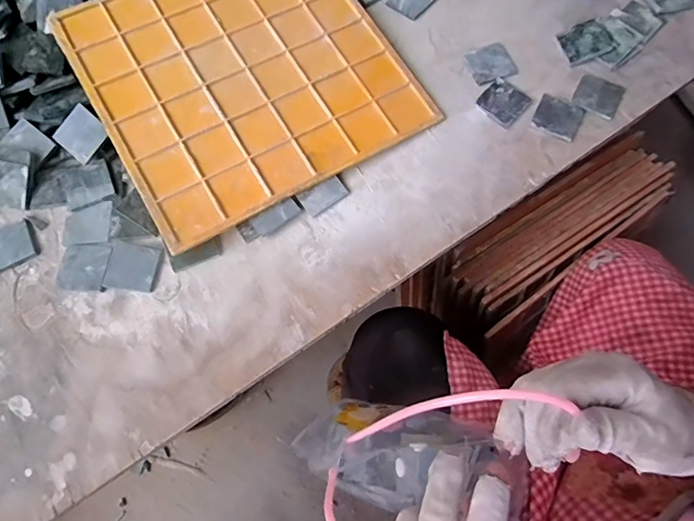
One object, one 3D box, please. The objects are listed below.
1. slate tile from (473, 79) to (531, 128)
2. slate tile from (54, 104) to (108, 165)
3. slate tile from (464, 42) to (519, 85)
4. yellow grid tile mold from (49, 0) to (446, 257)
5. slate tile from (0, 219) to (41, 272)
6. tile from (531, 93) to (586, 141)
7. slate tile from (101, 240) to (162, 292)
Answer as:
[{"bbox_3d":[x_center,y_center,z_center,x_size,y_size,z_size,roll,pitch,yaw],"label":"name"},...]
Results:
[{"bbox_3d":[0.178,-0.180,0.530,0.048,0.006,0.053,40,77,11],"label":"slate tile"},{"bbox_3d":[-0.289,-0.138,0.511,0.049,0.005,0.048,44,93,0],"label":"slate tile"},{"bbox_3d":[0.169,-0.231,0.548,0.052,0.005,0.047,-22,74,-7],"label":"slate tile"},{"bbox_3d":[-0.109,-0.209,0.519,0.321,0.007,0.305,-29,80,-11],"label":"yellow grid tile mold"},{"bbox_3d":[-0.351,-0.016,0.484,0.053,0.004,0.047,-27,75,-8],"label":"slate tile"},{"bbox_3d":[0.236,-0.159,0.523,0.049,0.007,0.047,26,74,8],"label":"tile"},{"bbox_3d":[-0.218,0.005,0.473,0.054,0.004,0.048,7,73,2],"label":"slate tile"}]

